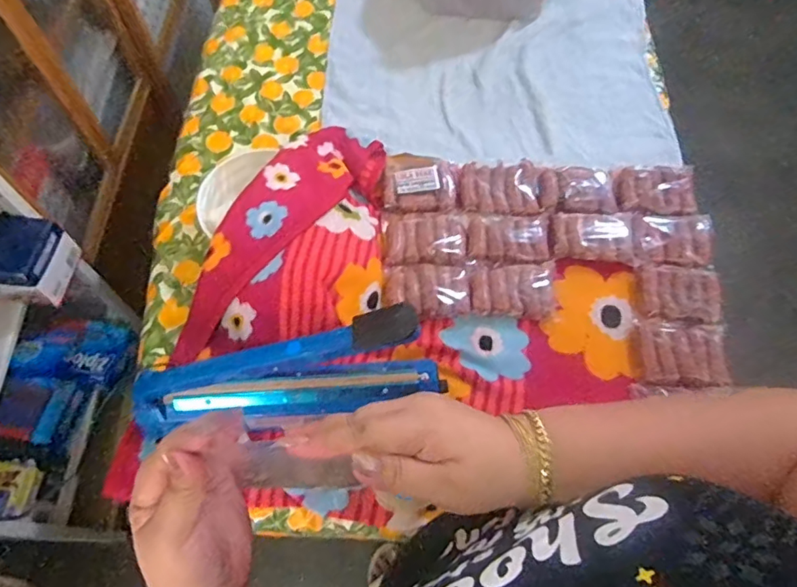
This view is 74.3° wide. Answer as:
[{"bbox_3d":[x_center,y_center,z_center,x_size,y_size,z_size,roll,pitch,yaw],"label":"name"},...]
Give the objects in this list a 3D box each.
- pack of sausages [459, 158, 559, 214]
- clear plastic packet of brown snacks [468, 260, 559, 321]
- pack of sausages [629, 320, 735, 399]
[{"bbox_3d":[0.190,-0.184,0.919,0.176,0.032,0.107,3,64,-2],"label":"pack of sausages"},{"bbox_3d":[0.184,-0.004,0.824,0.141,0.015,0.093,-4,65,-5],"label":"clear plastic packet of brown snacks"},{"bbox_3d":[0.422,0.095,0.787,0.141,0.018,0.114,6,64,0],"label":"pack of sausages"}]

